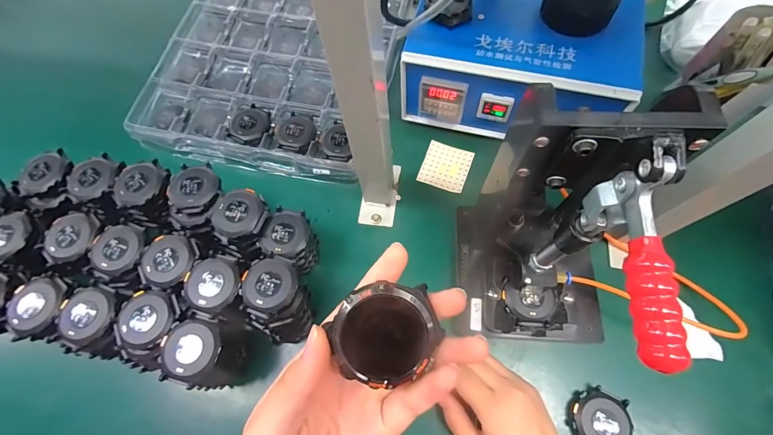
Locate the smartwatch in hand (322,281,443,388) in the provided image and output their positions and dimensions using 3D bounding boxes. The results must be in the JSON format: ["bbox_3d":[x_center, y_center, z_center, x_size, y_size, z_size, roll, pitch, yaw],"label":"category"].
[{"bbox_3d":[-0.001,0.053,0.171,0.045,0.015,0.047,24,88,-6],"label":"smartwatch in hand"}]

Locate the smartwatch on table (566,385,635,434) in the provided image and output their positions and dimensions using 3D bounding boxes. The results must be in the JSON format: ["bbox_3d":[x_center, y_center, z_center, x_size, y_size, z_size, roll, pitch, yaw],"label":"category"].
[{"bbox_3d":[0.190,0.182,0.320,0.047,0.015,0.053,27,72,13],"label":"smartwatch on table"}]

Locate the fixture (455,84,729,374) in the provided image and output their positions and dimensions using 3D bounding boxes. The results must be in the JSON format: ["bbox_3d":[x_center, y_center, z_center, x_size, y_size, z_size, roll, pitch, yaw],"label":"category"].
[{"bbox_3d":[0.119,0.027,0.258,0.113,0.221,0.136,12,69,8],"label":"fixture"}]

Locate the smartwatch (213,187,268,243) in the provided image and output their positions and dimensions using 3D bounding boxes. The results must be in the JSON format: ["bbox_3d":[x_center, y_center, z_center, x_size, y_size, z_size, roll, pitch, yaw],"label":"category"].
[{"bbox_3d":[-0.138,-0.003,0.342,0.049,0.016,0.047,-1,68,2],"label":"smartwatch"}]

